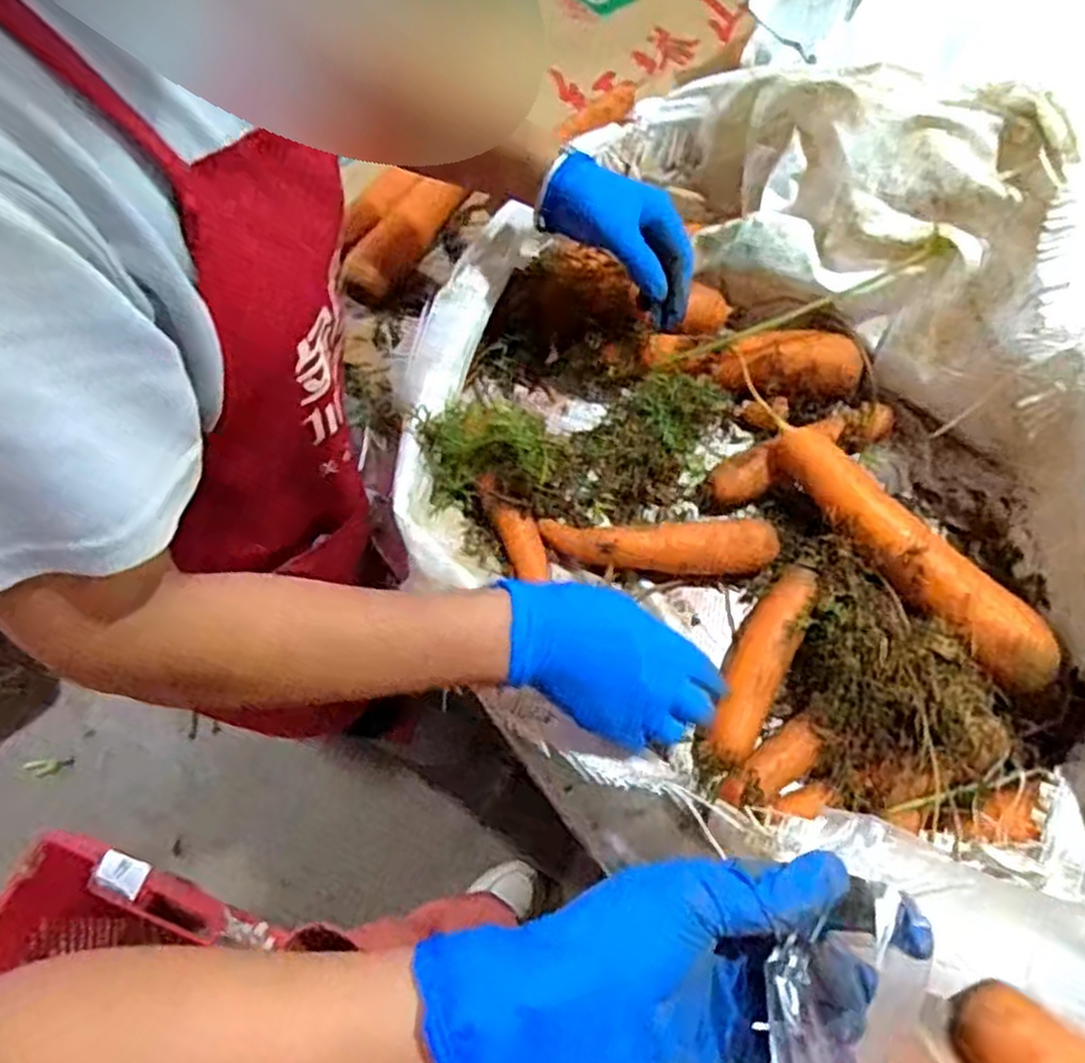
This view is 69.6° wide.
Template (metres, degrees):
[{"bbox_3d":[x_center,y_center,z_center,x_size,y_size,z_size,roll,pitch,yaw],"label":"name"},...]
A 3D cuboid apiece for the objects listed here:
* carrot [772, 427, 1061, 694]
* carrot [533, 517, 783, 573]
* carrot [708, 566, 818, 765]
[{"bbox_3d":[0.243,0.017,0.531,0.045,0.043,0.220,-36,67,-14],"label":"carrot"},{"bbox_3d":[0.082,0.012,0.551,0.163,0.032,0.034,1,64,3],"label":"carrot"},{"bbox_3d":[0.145,0.086,0.517,0.035,0.025,0.138,22,67,13],"label":"carrot"}]

